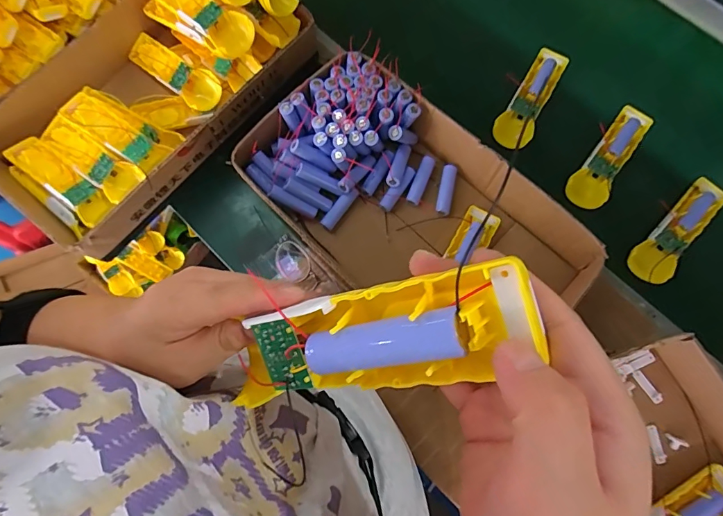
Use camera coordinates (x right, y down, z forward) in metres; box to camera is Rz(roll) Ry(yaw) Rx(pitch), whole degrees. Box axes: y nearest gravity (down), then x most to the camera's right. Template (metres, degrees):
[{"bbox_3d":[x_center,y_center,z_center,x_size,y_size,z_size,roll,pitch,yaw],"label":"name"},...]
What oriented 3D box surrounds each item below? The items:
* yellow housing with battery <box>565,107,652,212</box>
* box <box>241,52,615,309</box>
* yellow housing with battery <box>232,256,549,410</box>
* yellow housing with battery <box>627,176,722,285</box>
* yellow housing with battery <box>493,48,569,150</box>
[{"bbox_3d":[0.338,-0.136,0.569,0.051,0.027,0.159,40,80,10],"label":"yellow housing with battery"},{"bbox_3d":[0.058,-0.056,0.536,0.238,0.083,0.405,-42,79,-8],"label":"box"},{"bbox_3d":[-0.001,0.036,0.174,0.139,0.020,0.041,-19,75,29],"label":"yellow housing with battery"},{"bbox_3d":[0.407,-0.037,0.538,0.170,0.017,0.048,-43,79,-8],"label":"yellow housing with battery"},{"bbox_3d":[0.240,-0.226,0.597,0.049,0.036,0.153,30,79,8],"label":"yellow housing with battery"}]

